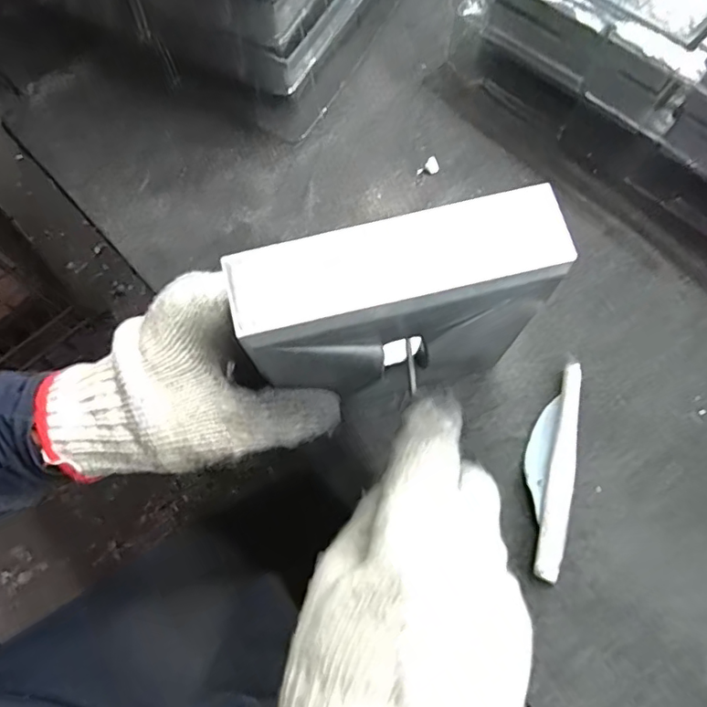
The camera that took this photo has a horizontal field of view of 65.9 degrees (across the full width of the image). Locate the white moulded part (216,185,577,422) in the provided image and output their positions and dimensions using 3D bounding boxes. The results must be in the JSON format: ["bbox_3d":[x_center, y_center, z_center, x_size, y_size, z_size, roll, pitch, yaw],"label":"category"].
[{"bbox_3d":[0.019,-0.015,0.251,0.127,0.106,0.044,-13,71,-3],"label":"white moulded part"}]

